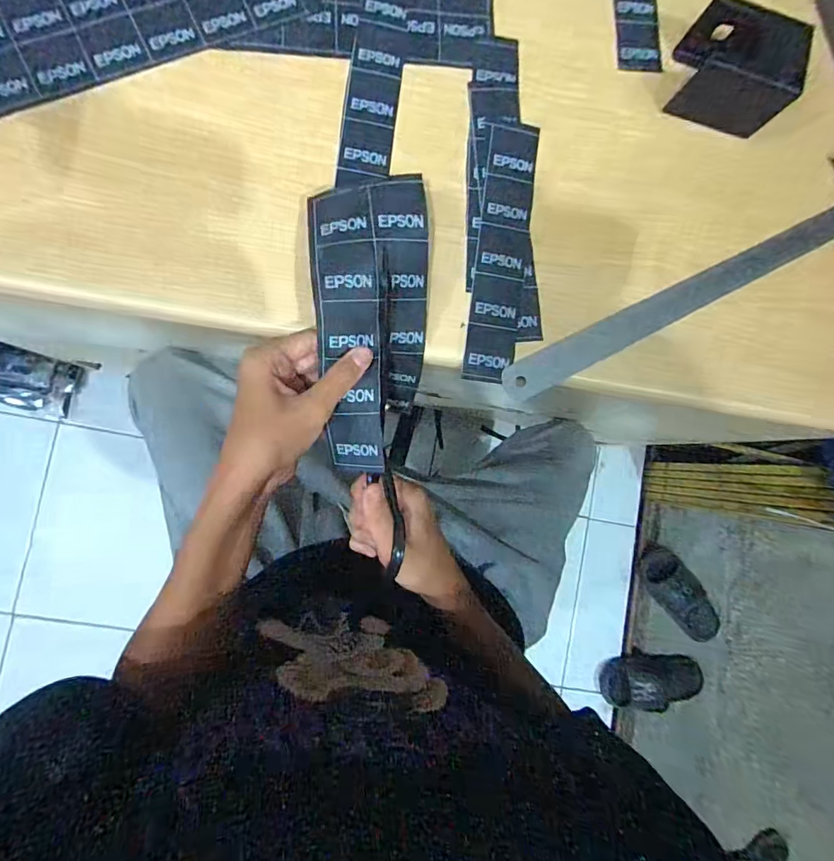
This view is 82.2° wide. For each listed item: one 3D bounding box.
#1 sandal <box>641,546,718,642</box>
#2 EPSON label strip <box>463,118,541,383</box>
[{"bbox_3d":[0.628,0.392,1.134,0.105,0.059,0.259,-38,93,-8],"label":"sandal"},{"bbox_3d":[0.067,-0.141,0.373,0.040,0.004,0.205,8,86,-7],"label":"EPSON label strip"}]

